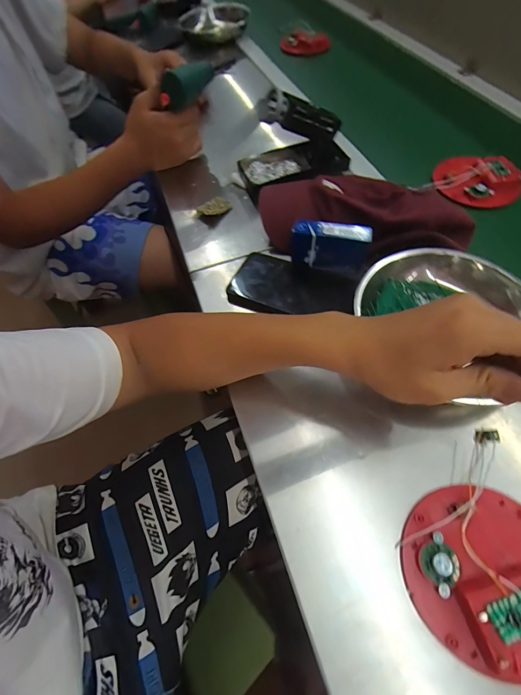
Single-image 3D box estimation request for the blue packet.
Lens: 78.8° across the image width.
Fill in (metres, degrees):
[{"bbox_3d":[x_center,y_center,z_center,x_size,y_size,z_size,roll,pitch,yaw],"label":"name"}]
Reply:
[{"bbox_3d":[0.085,-0.123,0.390,0.092,0.059,0.024,7,61,8],"label":"blue packet"}]

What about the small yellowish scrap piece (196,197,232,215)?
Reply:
[{"bbox_3d":[-0.071,-0.211,0.478,0.052,0.014,0.027,-30,63,-13],"label":"small yellowish scrap piece"}]

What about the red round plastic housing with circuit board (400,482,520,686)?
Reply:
[{"bbox_3d":[0.174,0.169,0.239,0.119,0.027,0.115,-2,60,3],"label":"red round plastic housing with circuit board"}]

